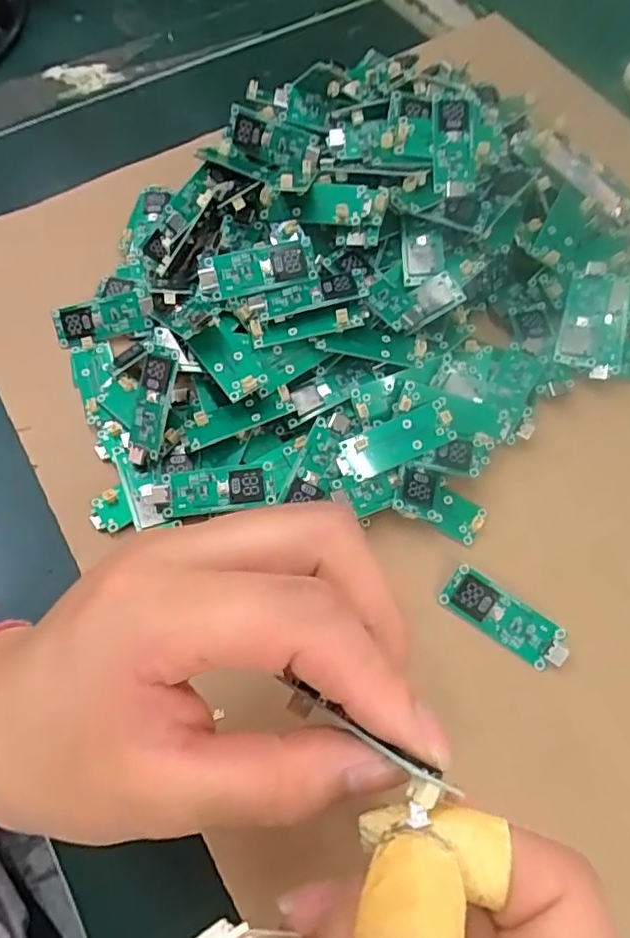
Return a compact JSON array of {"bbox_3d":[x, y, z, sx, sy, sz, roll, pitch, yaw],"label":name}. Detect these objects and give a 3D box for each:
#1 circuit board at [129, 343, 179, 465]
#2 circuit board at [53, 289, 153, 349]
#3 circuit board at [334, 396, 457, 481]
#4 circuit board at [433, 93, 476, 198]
[{"bbox_3d":[-0.071,-0.027,0.260,0.015,0.005,0.052,16,102,8],"label":"circuit board"},{"bbox_3d":[-0.104,-0.073,0.296,0.046,0.006,0.020,-13,104,-1],"label":"circuit board"},{"bbox_3d":[0.034,-0.012,0.256,0.052,0.006,0.018,-20,68,-11],"label":"circuit board"},{"bbox_3d":[0.064,-0.148,0.277,0.020,0.007,0.049,0,87,2],"label":"circuit board"}]

